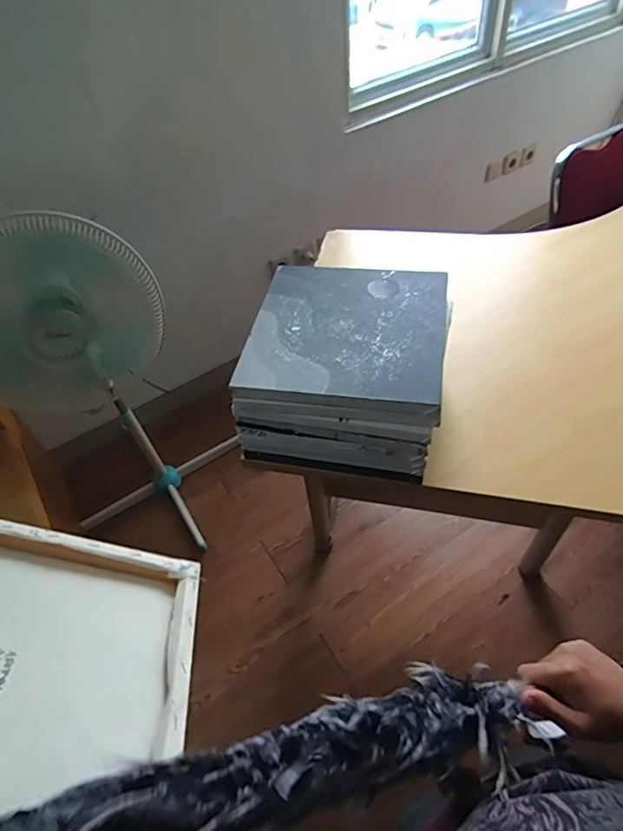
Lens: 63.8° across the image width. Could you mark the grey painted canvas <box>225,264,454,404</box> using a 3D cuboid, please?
[{"bbox_3d":[0.057,-0.141,0.782,0.297,0.015,0.296,7,52,10],"label":"grey painted canvas"}]

